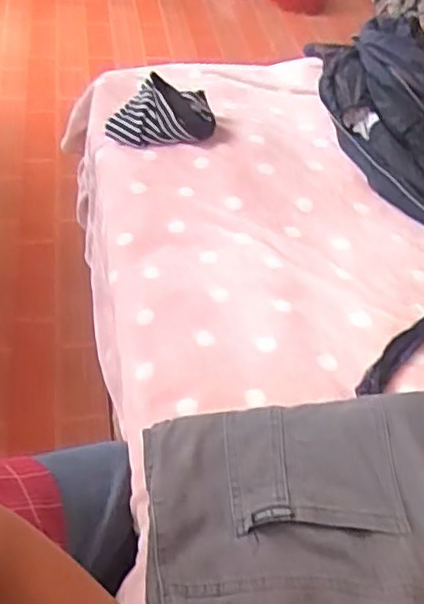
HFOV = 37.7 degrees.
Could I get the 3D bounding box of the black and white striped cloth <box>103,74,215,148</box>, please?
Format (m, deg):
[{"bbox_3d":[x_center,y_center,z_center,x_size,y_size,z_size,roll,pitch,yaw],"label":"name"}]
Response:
[{"bbox_3d":[-0.070,-0.291,1.002,0.166,0.086,0.124,30,51,19],"label":"black and white striped cloth"}]

